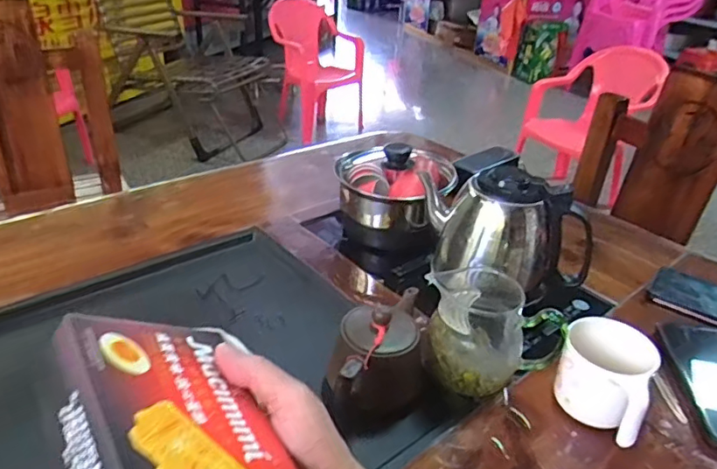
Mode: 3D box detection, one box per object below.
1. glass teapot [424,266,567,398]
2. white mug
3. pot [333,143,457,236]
[{"bbox_3d":[0.120,0.090,0.510,0.105,0.091,0.086,2,31,-5],"label":"glass teapot"},{"bbox_3d":[0.213,0.124,0.478,0.073,0.065,0.082,21,34,25],"label":"white mug"},{"bbox_3d":[0.053,-0.062,0.736,0.148,0.116,0.130,23,35,28],"label":"pot"}]

